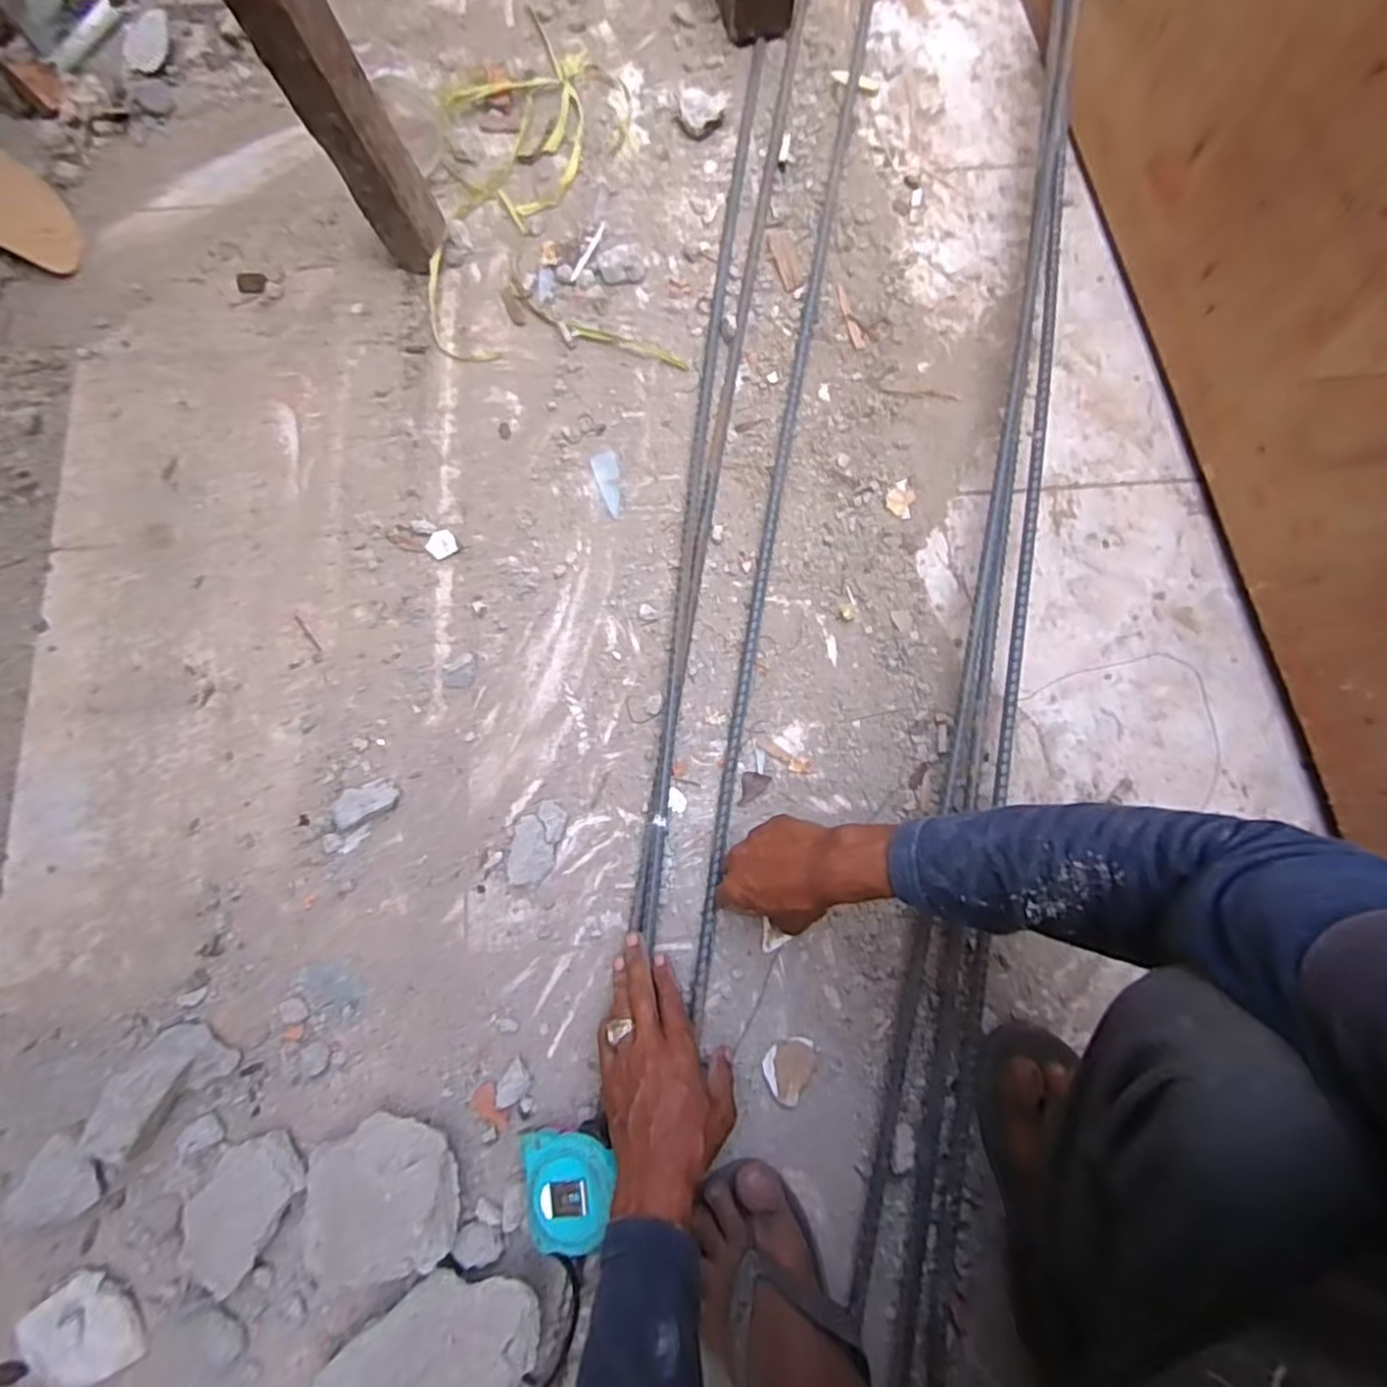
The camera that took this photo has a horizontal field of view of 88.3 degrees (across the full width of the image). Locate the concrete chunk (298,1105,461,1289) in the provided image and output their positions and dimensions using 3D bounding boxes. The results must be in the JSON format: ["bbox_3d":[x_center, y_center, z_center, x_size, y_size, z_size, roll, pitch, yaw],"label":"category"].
[{"bbox_3d":[-0.232,0.375,0.531,0.118,0.060,0.108,-14,77,-4],"label":"concrete chunk"}]

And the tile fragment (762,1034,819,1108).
[{"bbox_3d":[0.077,0.304,0.580,0.037,0.011,0.050,29,78,6],"label":"tile fragment"}]

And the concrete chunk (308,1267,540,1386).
[{"bbox_3d":[-0.184,0.478,0.507,0.162,0.065,0.095,-37,80,-9],"label":"concrete chunk"}]

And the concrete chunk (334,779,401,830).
[{"bbox_3d":[-0.282,0.094,0.612,0.055,0.028,0.028,-22,78,-6],"label":"concrete chunk"}]

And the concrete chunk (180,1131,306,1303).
[{"bbox_3d":[-0.342,0.385,0.534,0.071,0.044,0.099,35,79,7],"label":"concrete chunk"}]

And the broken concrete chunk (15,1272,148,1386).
[{"bbox_3d":[-0.450,0.471,0.526,0.070,0.011,0.071,-23,89,-18],"label":"broken concrete chunk"}]

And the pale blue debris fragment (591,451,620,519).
[{"bbox_3d":[-0.082,-0.207,0.704,0.025,0.004,0.070,-16,77,-5],"label":"pale blue debris fragment"}]

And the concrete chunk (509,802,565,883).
[{"bbox_3d":[-0.135,0.127,0.615,0.040,0.018,0.072,8,76,1],"label":"concrete chunk"}]

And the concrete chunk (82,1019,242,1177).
[{"bbox_3d":[-0.422,0.308,0.544,0.115,0.056,0.061,-44,81,-10],"label":"concrete chunk"}]

